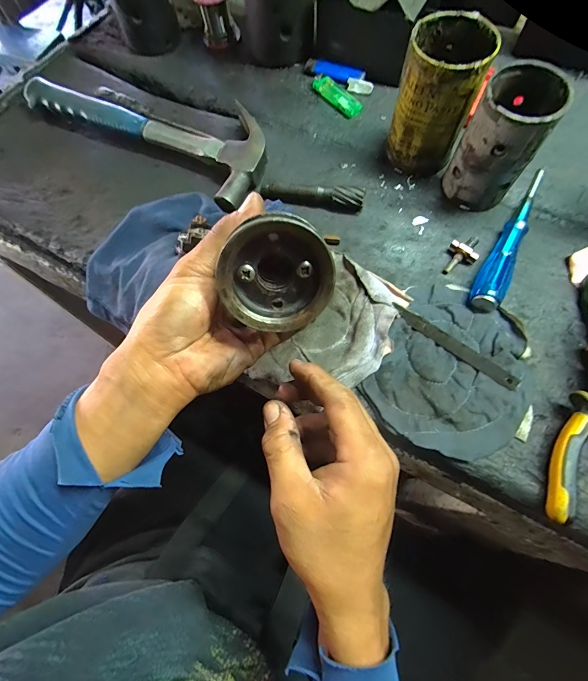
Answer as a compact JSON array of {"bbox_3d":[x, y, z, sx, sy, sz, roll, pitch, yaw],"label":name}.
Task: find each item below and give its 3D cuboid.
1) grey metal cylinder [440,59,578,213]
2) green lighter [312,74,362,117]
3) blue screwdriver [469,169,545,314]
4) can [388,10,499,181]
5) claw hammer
[{"bbox_3d":[0.194,-0.187,0.329,0.068,0.109,0.073,30,72,14],"label":"grey metal cylinder"},{"bbox_3d":[0.056,-0.309,0.430,0.026,0.012,0.072,-36,71,-12],"label":"green lighter"},{"bbox_3d":[0.220,-0.108,0.343,0.026,0.022,0.186,27,71,13],"label":"blue screwdriver"},{"bbox_3d":[0.141,-0.240,0.349,0.076,0.117,0.077,-1,67,2],"label":"can"},{"bbox_3d":[-0.180,-0.273,0.429,0.334,0.041,0.115,30,72,14],"label":"claw hammer"}]

